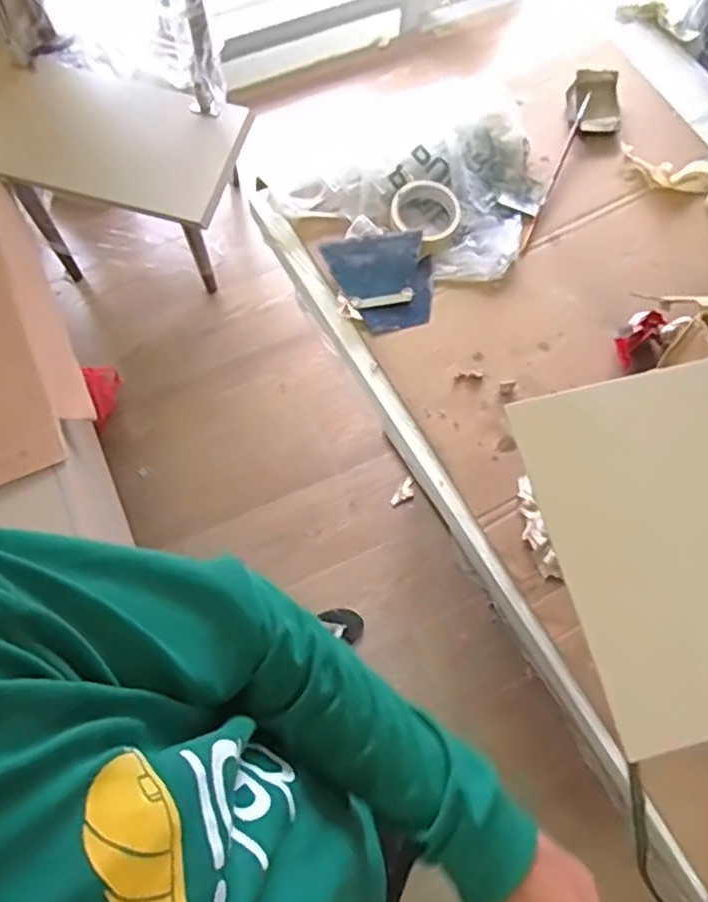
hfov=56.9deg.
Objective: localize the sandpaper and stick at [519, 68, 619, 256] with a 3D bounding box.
[{"bbox_3d":[0.318,-0.417,0.939,0.080,0.034,0.329,21,72,6],"label":"sandpaper and stick"}]

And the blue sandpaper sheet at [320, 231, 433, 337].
[{"bbox_3d":[0.043,-0.230,0.875,0.129,0.019,0.141,-19,73,-7],"label":"blue sandpaper sheet"}]

